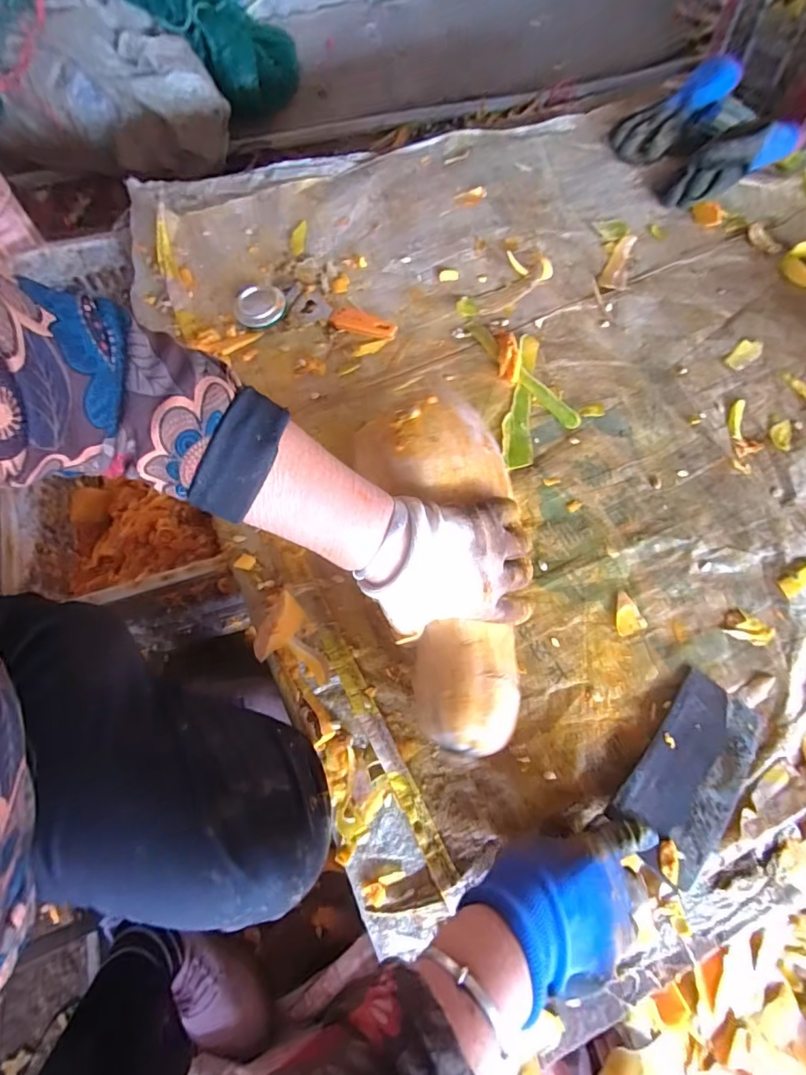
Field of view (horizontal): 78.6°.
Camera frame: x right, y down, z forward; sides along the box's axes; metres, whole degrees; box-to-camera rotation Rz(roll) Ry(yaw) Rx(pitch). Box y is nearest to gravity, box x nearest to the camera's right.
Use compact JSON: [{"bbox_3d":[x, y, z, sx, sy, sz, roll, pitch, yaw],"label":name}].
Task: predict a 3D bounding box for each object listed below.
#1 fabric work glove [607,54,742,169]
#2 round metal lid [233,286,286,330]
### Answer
[{"bbox_3d":[0.405,-0.649,0.740,0.095,0.052,0.223,41,73,12],"label":"fabric work glove"},{"bbox_3d":[-0.174,-0.281,0.600,0.061,0.014,0.055,-20,72,-9],"label":"round metal lid"}]

